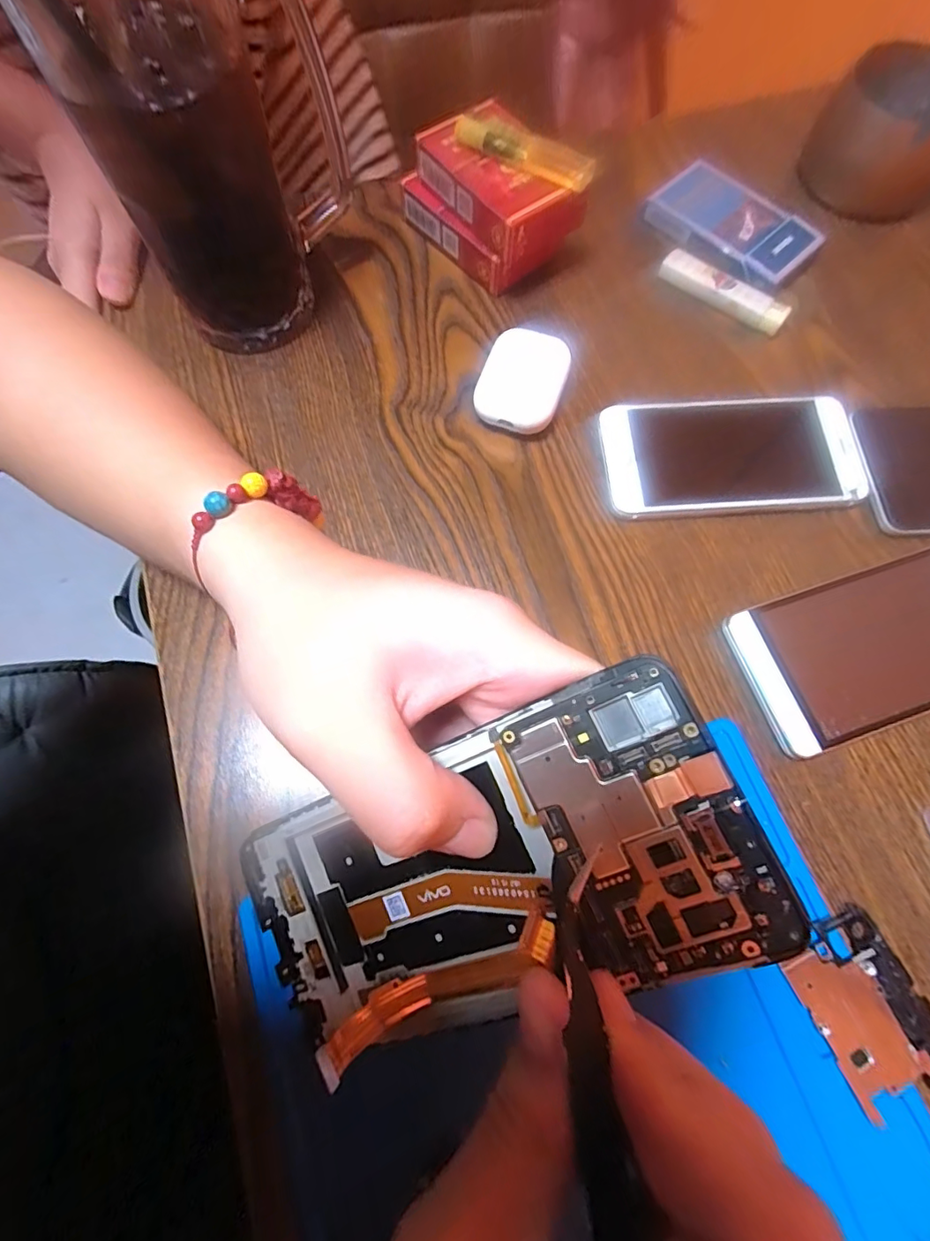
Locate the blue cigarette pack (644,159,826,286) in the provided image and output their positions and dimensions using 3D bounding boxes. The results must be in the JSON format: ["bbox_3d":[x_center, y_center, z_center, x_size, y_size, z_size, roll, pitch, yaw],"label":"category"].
[{"bbox_3d":[0.169,-0.251,0.323,0.099,0.016,0.057,40,77,11],"label":"blue cigarette pack"}]

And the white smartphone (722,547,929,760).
[{"bbox_3d":[0.202,0.010,0.244,0.141,0.010,0.070,-18,74,-6],"label":"white smartphone"}]

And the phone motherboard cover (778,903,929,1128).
[{"bbox_3d":[0.159,0.155,0.200,0.043,0.007,0.063,-27,75,-8],"label":"phone motherboard cover"}]

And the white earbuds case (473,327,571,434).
[{"bbox_3d":[0.031,-0.130,0.280,0.043,0.021,0.056,20,74,5],"label":"white earbuds case"}]

